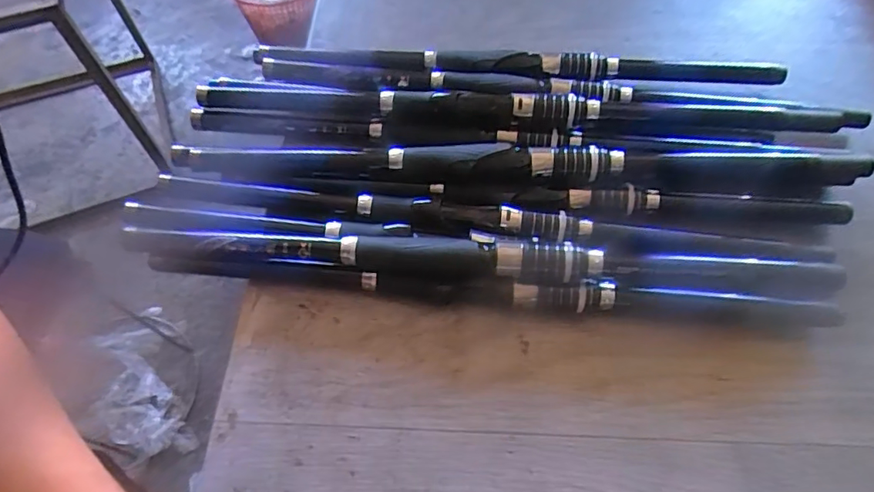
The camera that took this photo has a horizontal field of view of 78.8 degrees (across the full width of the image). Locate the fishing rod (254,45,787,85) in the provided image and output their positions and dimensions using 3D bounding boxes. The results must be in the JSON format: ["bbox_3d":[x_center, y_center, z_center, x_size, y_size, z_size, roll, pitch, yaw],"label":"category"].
[{"bbox_3d":[0.076,-0.175,0.534,0.511,0.035,0.034,4,60,2],"label":"fishing rod"}]

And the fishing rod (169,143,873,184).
[{"bbox_3d":[0.059,-0.068,0.444,0.551,0.029,0.025,3,60,2],"label":"fishing rod"}]

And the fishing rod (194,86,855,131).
[{"bbox_3d":[0.060,-0.125,0.474,0.543,0.035,0.030,4,60,3],"label":"fishing rod"}]

